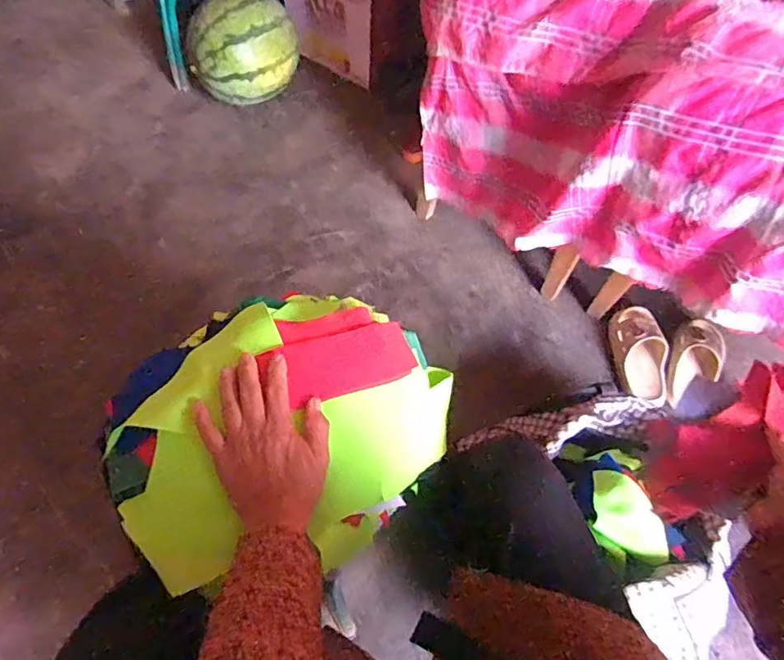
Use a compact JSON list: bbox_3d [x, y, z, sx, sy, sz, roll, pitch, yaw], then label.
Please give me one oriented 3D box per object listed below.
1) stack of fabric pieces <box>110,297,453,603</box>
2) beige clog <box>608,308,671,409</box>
[{"bbox_3d":[-0.105,0.090,0.539,0.268,0.074,0.332,40,64,18],"label":"stack of fabric pieces"},{"bbox_3d":[0.499,0.053,1.065,0.093,0.078,0.232,3,59,-3],"label":"beige clog"}]

